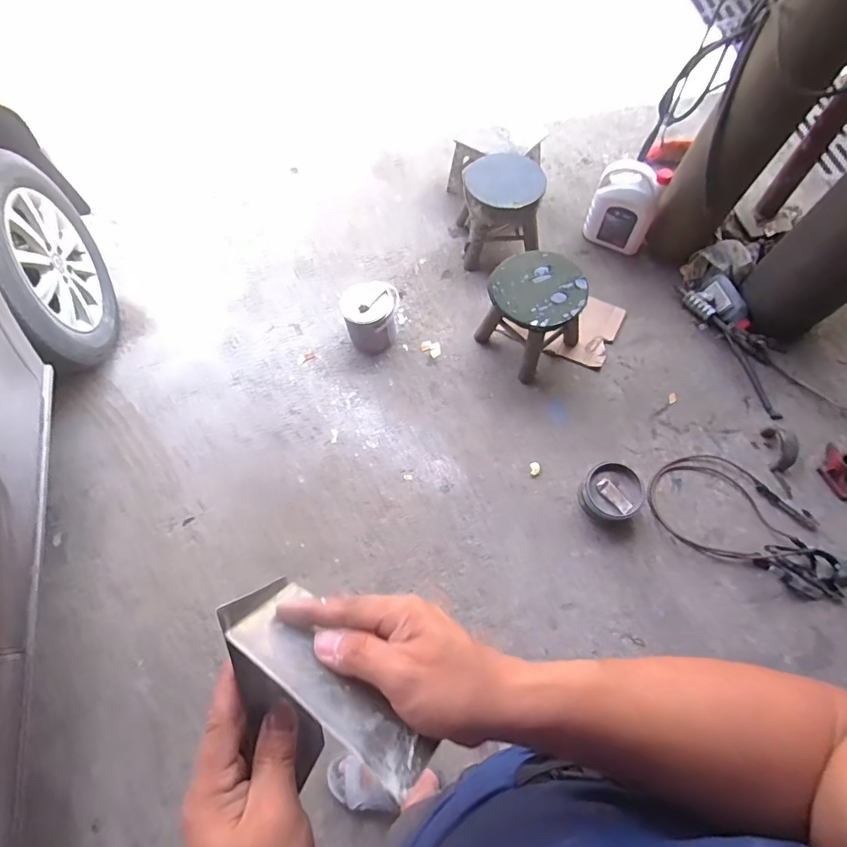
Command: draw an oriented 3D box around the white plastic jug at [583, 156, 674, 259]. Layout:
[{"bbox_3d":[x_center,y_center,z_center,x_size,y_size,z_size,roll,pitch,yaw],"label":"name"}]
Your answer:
[{"bbox_3d":[0.662,-0.718,1.631,0.210,0.294,0.102,22,66,12],"label":"white plastic jug"}]

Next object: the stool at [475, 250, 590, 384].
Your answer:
[{"bbox_3d":[0.327,-0.321,1.465,0.249,0.286,0.262,-42,70,-16],"label":"stool"}]

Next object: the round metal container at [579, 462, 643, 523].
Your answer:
[{"bbox_3d":[0.507,0.187,1.322,0.165,0.093,0.147,-24,66,-8],"label":"round metal container"}]

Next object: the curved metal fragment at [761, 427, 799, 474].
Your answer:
[{"bbox_3d":[0.988,0.065,1.353,0.037,0.094,0.119,-7,65,-1],"label":"curved metal fragment"}]

